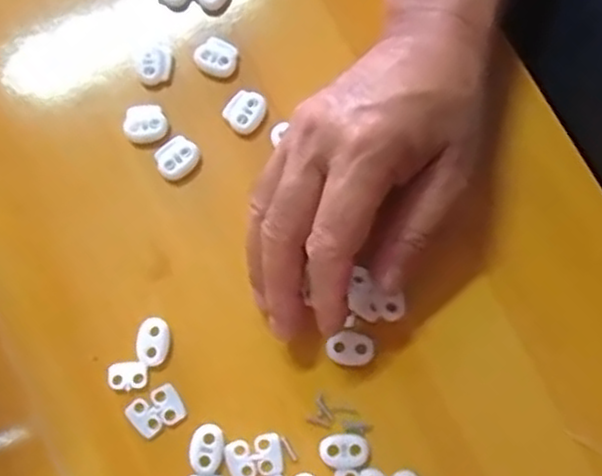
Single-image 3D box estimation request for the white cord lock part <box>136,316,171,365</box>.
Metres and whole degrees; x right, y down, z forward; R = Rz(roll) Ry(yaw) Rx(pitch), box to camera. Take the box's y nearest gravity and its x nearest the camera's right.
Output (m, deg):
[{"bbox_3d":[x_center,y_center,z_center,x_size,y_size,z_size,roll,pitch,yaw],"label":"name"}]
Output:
[{"bbox_3d":[-0.072,0.050,0.359,0.016,0.004,0.023,1,78,3],"label":"white cord lock part"}]

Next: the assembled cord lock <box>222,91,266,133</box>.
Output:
[{"bbox_3d":[-0.028,-0.065,0.383,0.018,0.008,0.021,41,82,10],"label":"assembled cord lock"}]

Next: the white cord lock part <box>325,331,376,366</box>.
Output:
[{"bbox_3d":[0.023,0.053,0.355,0.022,0.008,0.015,12,78,5],"label":"white cord lock part"}]

